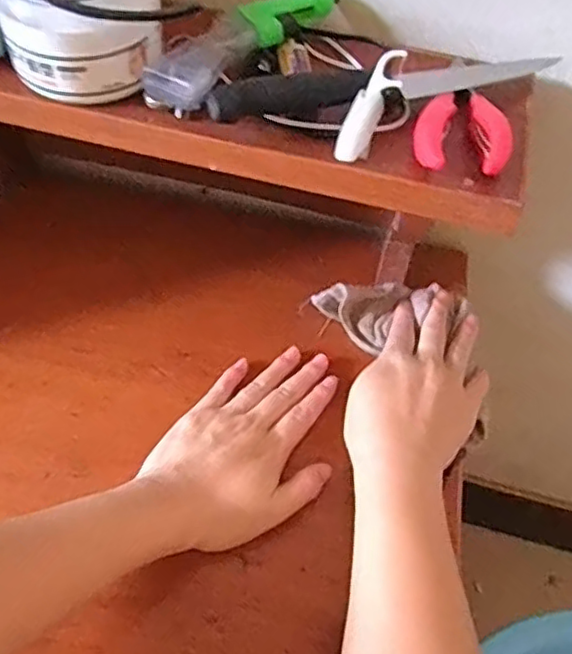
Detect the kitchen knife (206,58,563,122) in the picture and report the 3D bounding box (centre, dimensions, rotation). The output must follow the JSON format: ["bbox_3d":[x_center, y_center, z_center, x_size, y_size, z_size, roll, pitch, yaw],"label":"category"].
[{"bbox_3d":[0.063,-0.148,0.395,0.226,0.025,0.022,-13,56,-13],"label":"kitchen knife"}]

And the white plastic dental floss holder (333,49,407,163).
[{"bbox_3d":[0.051,-0.131,0.387,0.018,0.015,0.076,24,80,13],"label":"white plastic dental floss holder"}]

